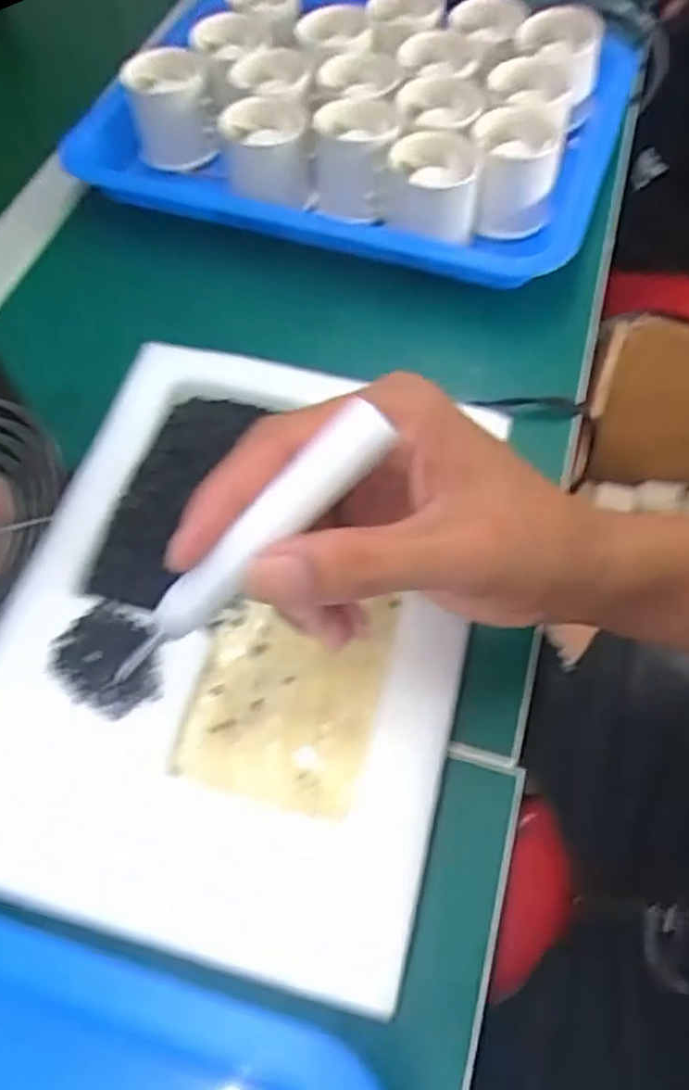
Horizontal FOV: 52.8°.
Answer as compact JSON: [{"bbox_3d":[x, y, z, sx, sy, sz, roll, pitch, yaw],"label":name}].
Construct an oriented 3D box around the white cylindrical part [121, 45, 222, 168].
[{"bbox_3d":[-0.109,-0.276,0.444,0.053,0.054,0.049,-2,61,3],"label":"white cylindrical part"}]

